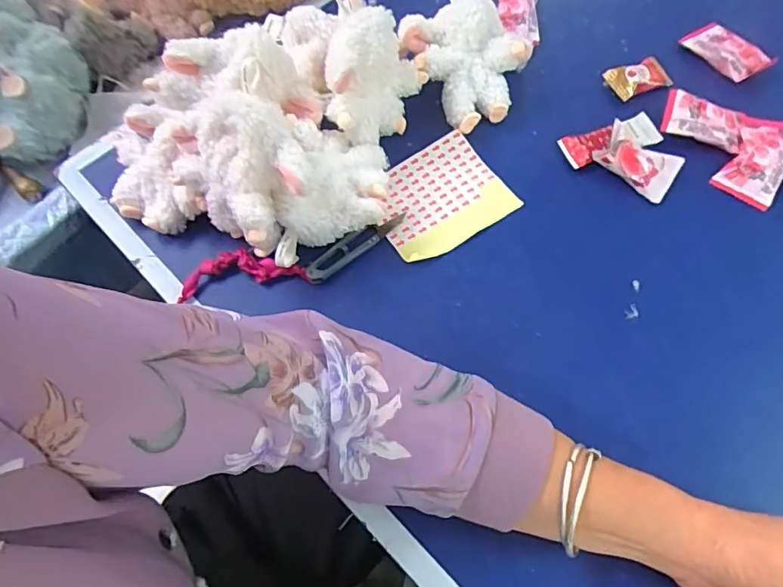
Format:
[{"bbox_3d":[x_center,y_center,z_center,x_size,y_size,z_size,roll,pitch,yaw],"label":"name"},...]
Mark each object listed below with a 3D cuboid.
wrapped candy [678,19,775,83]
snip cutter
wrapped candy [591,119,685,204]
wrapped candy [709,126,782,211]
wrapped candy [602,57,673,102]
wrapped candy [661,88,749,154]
[{"bbox_3d":[0.347,-0.253,0.522,0.051,0.015,0.083,-32,69,-11],"label":"wrapped candy"},{"bbox_3d":[-0.031,-0.043,0.446,0.101,0.009,0.018,-36,69,-12],"label":"snip cutter"},{"bbox_3d":[0.227,-0.121,0.465,0.074,0.014,0.048,37,81,-1],"label":"wrapped candy"},{"bbox_3d":[0.337,-0.123,0.461,0.050,0.018,0.083,29,71,14],"label":"wrapped candy"},{"bbox_3d":[0.253,-0.221,0.511,0.068,0.017,0.037,-26,68,-8],"label":"wrapped candy"},{"bbox_3d":[0.298,-0.165,0.479,0.072,0.023,0.046,17,68,10],"label":"wrapped candy"}]

